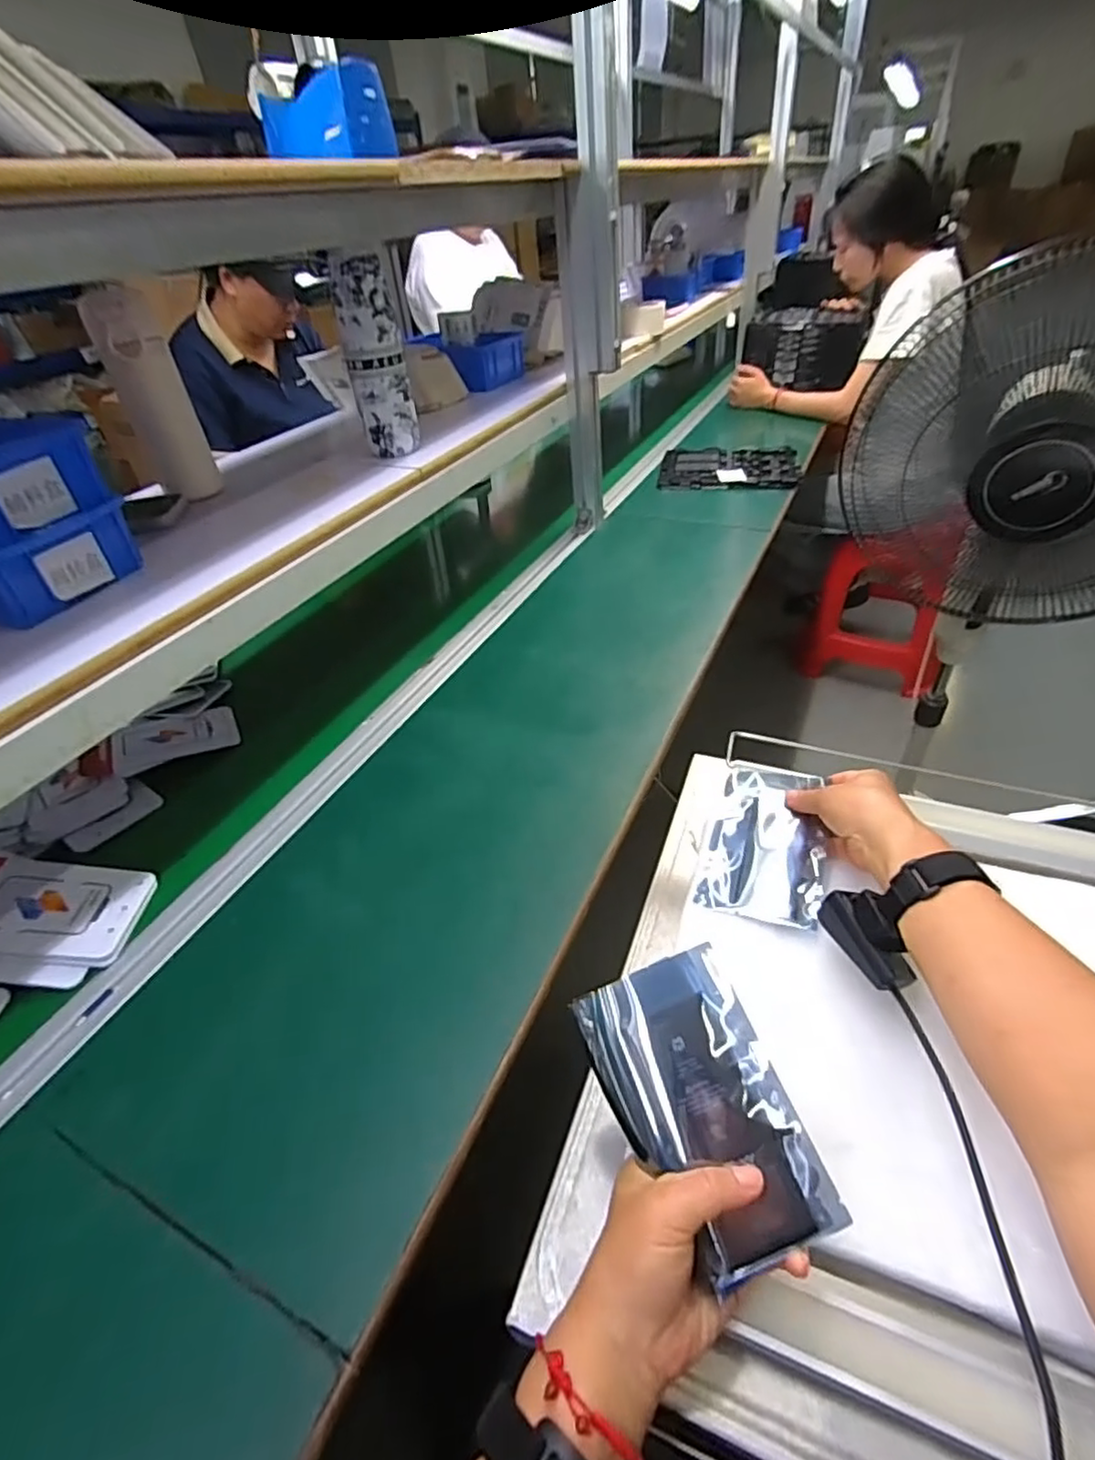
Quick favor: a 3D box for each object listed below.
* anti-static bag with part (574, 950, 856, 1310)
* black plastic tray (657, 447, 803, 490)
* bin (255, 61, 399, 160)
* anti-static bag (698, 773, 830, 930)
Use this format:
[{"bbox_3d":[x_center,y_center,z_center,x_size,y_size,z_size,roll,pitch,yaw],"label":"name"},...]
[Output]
[{"bbox_3d":[0.083,0.205,0.349,0.090,0.016,0.144,-20,62,-8],"label":"anti-static bag with part"},{"bbox_3d":[0.376,-0.549,1.318,0.274,0.021,0.212,5,44,13],"label":"black plastic tray"},{"bbox_3d":[-0.280,-0.779,0.810,0.165,0.082,0.085,20,46,27],"label":"bin"},{"bbox_3d":[0.189,0.095,0.549,0.096,0.018,0.142,6,55,24],"label":"anti-static bag"}]

